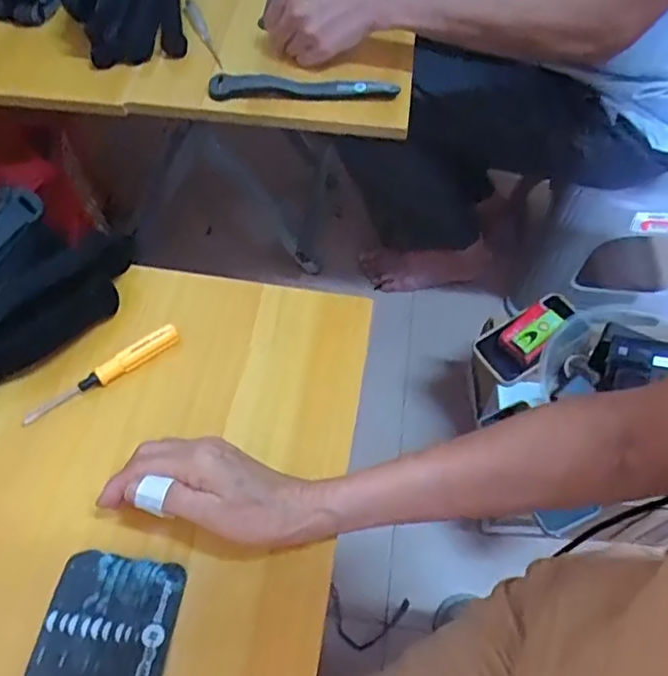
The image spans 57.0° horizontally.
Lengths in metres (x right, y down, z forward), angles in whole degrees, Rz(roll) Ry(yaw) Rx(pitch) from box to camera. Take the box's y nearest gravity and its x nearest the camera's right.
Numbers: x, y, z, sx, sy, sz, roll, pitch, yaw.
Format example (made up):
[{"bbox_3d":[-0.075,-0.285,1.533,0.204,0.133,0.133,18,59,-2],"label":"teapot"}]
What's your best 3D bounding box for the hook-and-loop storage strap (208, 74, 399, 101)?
[{"bbox_3d":[-0.032,-0.260,0.641,0.194,0.015,0.023,2,59,0],"label":"hook-and-loop storage strap"}]

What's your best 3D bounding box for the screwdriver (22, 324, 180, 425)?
[{"bbox_3d":[-0.176,0.028,0.471,0.126,0.014,0.018,-33,65,-19],"label":"screwdriver"}]

